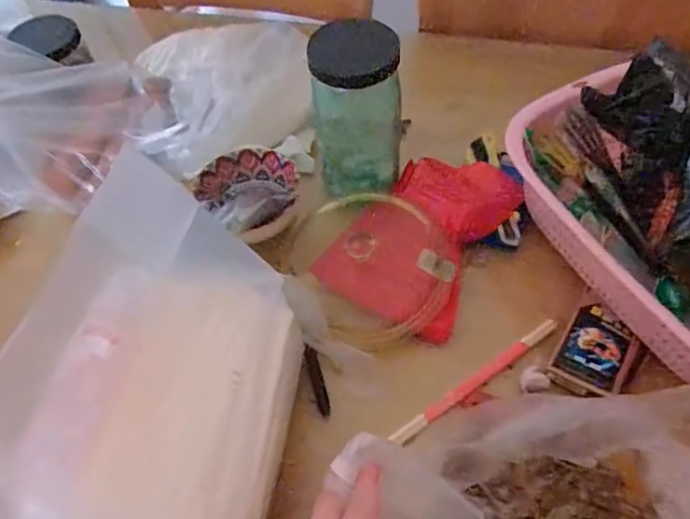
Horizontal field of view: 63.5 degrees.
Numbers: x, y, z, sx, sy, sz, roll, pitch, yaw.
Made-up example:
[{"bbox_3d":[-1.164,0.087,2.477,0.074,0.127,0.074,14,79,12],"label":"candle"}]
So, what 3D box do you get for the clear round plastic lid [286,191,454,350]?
[{"bbox_3d":[0.030,0.005,0.529,0.145,0.015,0.151,2,73,-8],"label":"clear round plastic lid"}]

